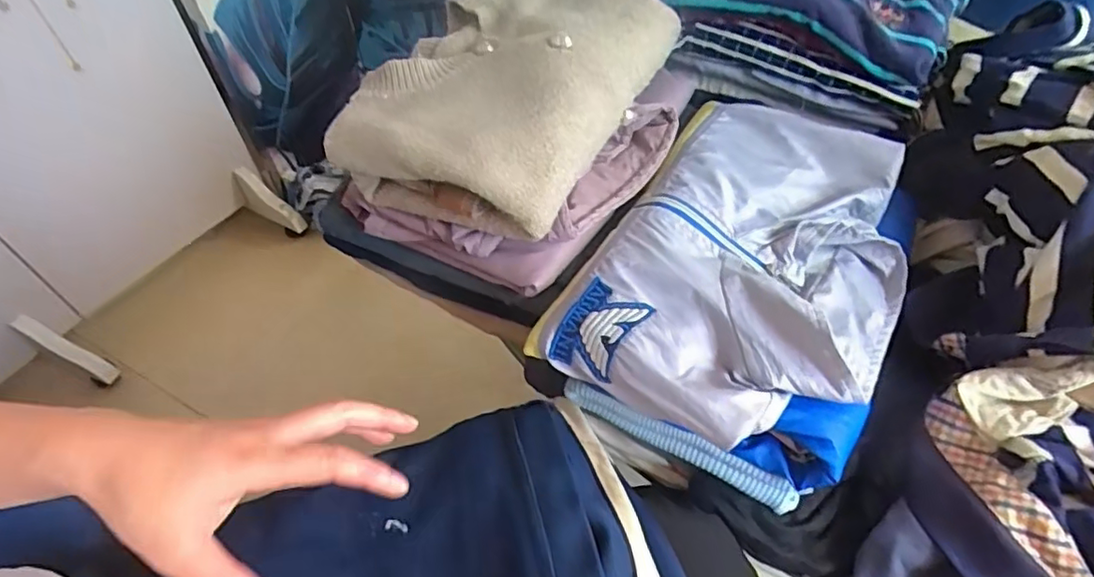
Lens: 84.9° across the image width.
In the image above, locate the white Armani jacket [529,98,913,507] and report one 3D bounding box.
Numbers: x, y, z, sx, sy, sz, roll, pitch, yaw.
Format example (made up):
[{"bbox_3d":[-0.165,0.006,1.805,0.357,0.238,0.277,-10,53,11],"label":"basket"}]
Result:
[{"bbox_3d":[0.154,-0.010,0.449,0.205,0.089,0.300,29,57,24],"label":"white Armani jacket"}]

